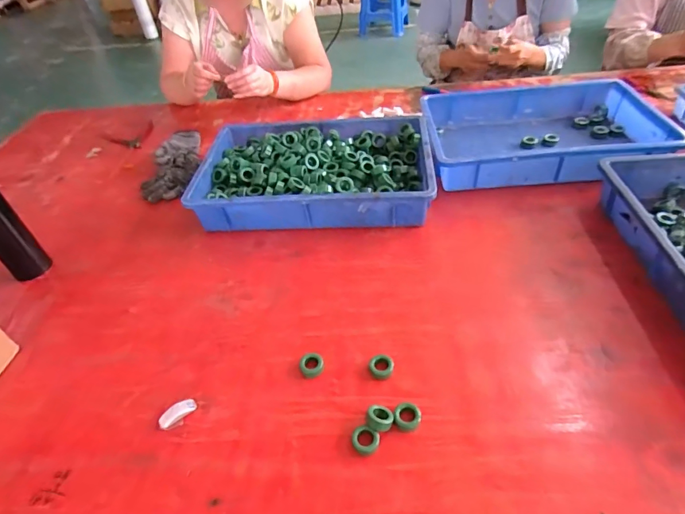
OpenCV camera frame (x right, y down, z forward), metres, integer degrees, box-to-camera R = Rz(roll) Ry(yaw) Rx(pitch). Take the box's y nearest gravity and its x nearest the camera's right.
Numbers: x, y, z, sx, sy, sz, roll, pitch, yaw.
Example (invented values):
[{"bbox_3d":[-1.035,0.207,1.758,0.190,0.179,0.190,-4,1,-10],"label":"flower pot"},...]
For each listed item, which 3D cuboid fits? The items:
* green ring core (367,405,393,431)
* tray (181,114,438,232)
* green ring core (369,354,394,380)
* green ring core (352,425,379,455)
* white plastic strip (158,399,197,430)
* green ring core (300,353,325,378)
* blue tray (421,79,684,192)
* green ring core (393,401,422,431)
[{"bbox_3d":[0.043,0.185,0.486,0.028,0.018,0.026,-4,44,4],"label":"green ring core"},{"bbox_3d":[-0.052,-0.174,0.841,0.431,0.078,0.308,-3,44,5],"label":"tray"},{"bbox_3d":[0.049,0.140,0.542,0.030,0.015,0.028,-4,44,4],"label":"green ring core"},{"bbox_3d":[0.026,0.204,0.473,0.029,0.009,0.028,-4,44,4],"label":"green ring core"},{"bbox_3d":[-0.202,0.192,0.522,0.045,0.012,0.024,-36,50,-27],"label":"white plastic strip"},{"bbox_3d":[-0.039,0.139,0.551,0.030,0.011,0.032,-4,44,4],"label":"green ring core"},{"bbox_3d":[0.394,-0.254,0.874,0.434,0.071,0.294,-3,44,5],"label":"blue tray"},{"bbox_3d":[0.075,0.185,0.490,0.029,0.016,0.028,-4,44,4],"label":"green ring core"}]

